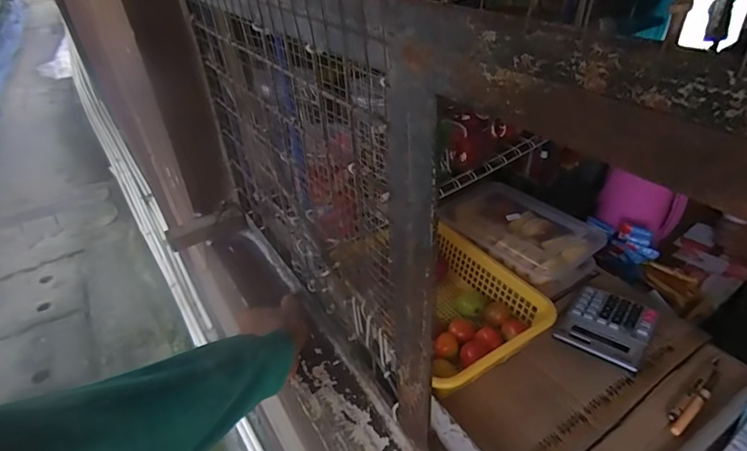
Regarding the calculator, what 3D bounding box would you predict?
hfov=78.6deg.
[{"bbox_3d":[0.334,0.140,0.650,0.105,0.018,0.137,23,44,33],"label":"calculator"}]

